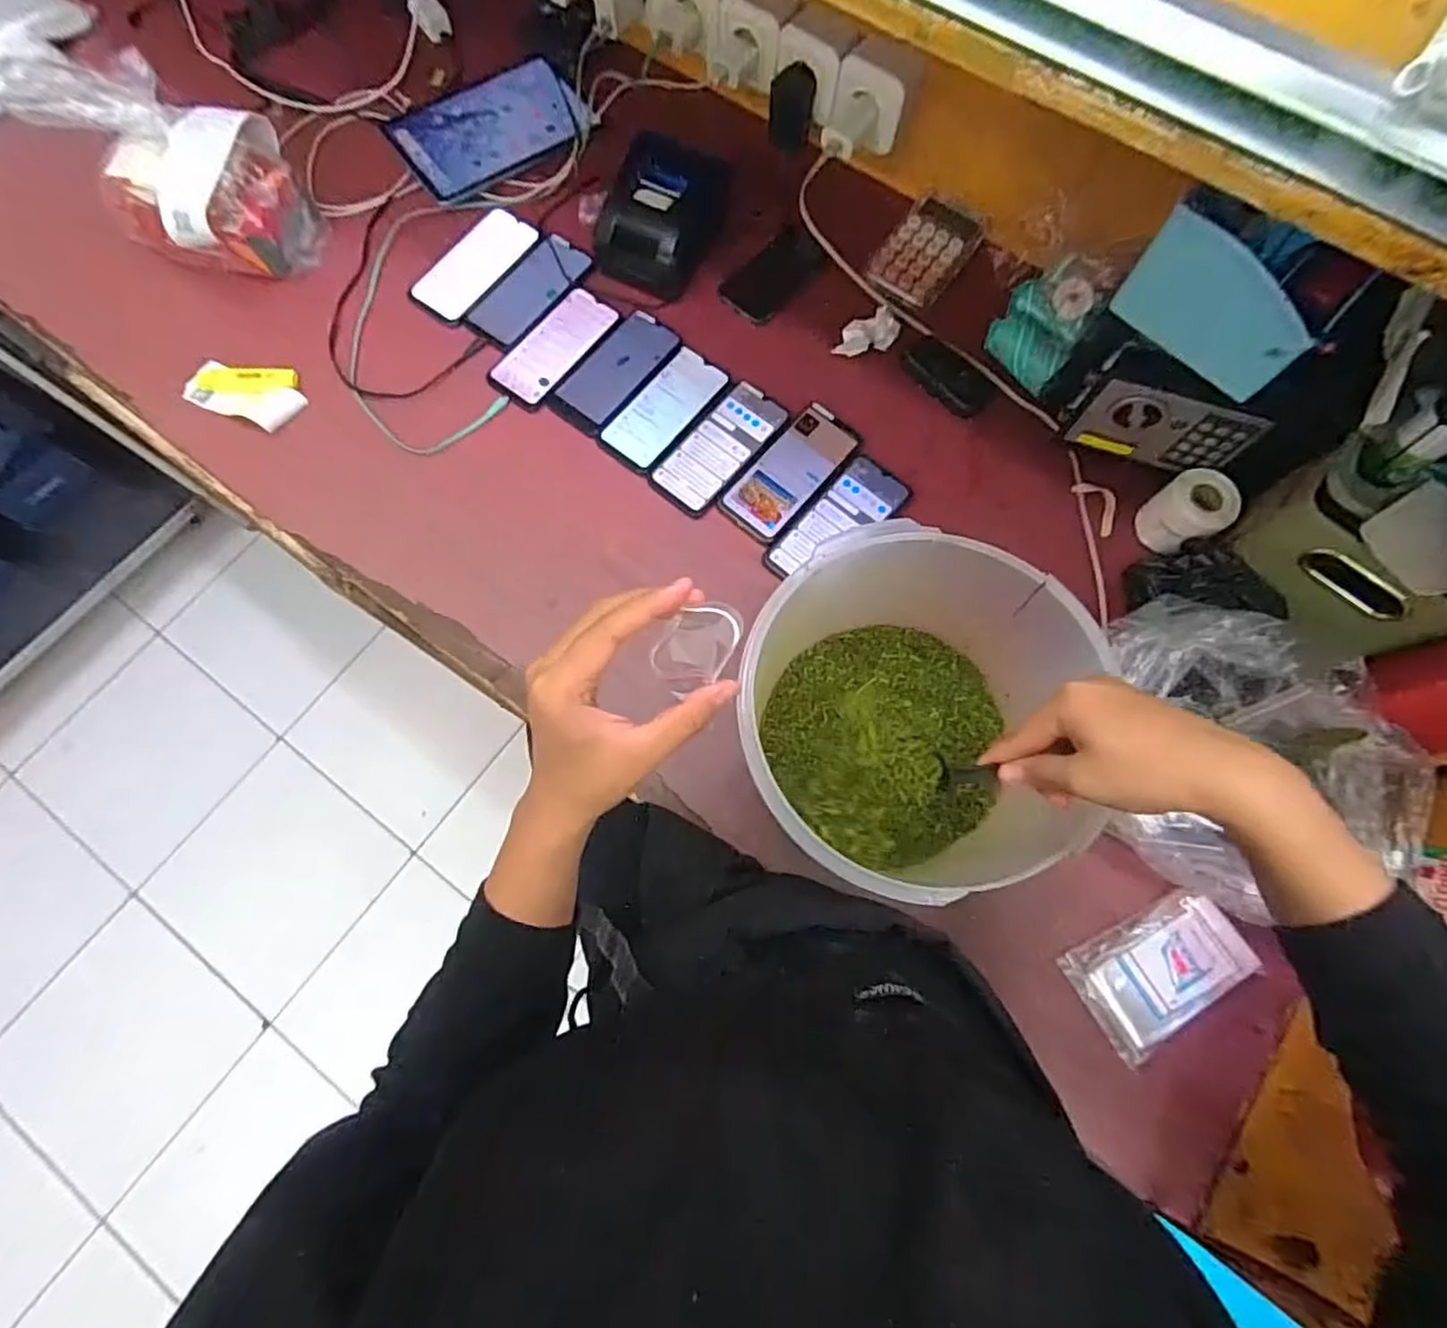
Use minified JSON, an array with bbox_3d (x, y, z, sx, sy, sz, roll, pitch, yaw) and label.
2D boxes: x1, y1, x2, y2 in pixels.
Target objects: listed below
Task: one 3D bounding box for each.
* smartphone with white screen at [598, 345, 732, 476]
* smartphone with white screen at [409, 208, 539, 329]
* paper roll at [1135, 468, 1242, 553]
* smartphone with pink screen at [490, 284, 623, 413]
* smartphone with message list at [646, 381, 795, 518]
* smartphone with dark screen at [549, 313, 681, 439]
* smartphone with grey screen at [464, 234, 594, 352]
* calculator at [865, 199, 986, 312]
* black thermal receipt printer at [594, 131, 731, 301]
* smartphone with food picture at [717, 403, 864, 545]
[{"bbox_3d":[-0.066,-0.291,0.768,0.083,0.006,0.162,36,77,9],"label":"smartphone with white screen"},{"bbox_3d":[-0.302,-0.485,0.816,0.077,0.008,0.163,35,77,9],"label":"smartphone with white screen"},{"bbox_3d":[0.477,-0.157,0.694,0.069,0.070,0.067,0,74,0],"label":"paper roll"},{"bbox_3d":[-0.200,-0.374,0.792,0.080,0.010,0.170,33,77,9],"label":"smartphone with pink screen"},{"bbox_3d":[-0.002,-0.242,0.751,0.084,0.005,0.171,36,77,9],"label":"smartphone with message list"},{"bbox_3d":[-0.125,-0.342,0.784,0.083,0.005,0.166,34,77,9],"label":"smartphone with dark screen"},{"bbox_3d":[-0.234,-0.450,0.812,0.072,0.013,0.166,35,77,9],"label":"smartphone with grey screen"},{"bbox_3d":[0.245,-0.497,0.808,0.091,0.010,0.149,31,76,8],"label":"calculator"},{"bbox_3d":[-0.076,-0.533,0.788,0.117,0.094,0.152,24,75,6],"label":"black thermal receipt printer"},{"bbox_3d":[0.075,-0.214,0.743,0.084,0.010,0.171,38,77,10],"label":"smartphone with food picture"}]

